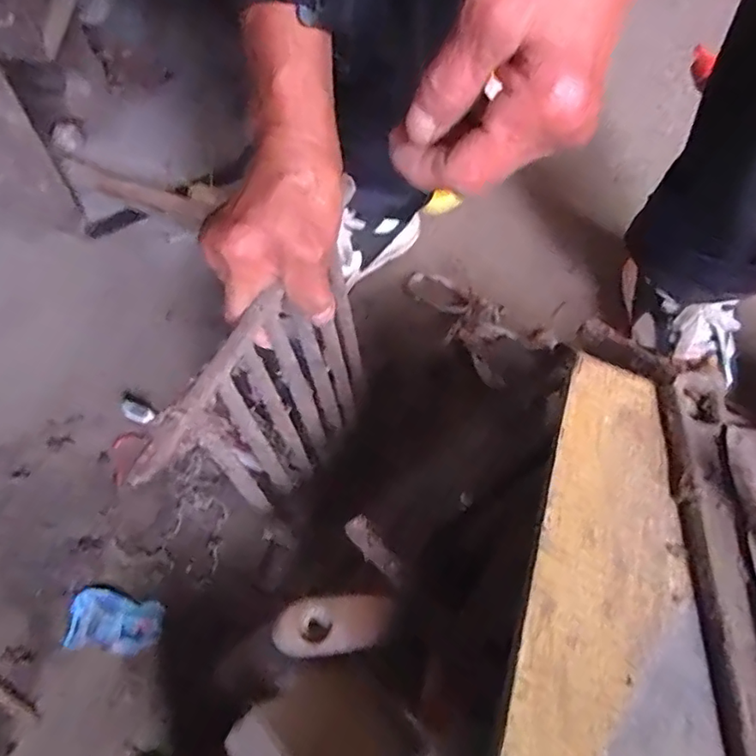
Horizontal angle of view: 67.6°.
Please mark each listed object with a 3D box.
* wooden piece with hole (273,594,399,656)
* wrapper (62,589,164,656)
[{"bbox_3d":[-0.024,0.131,0.302,0.062,0.007,0.028,-7,64,-6],"label":"wooden piece with hole"},{"bbox_3d":[-0.209,0.195,0.450,0.068,0.012,0.043,7,63,1],"label":"wrapper"}]

